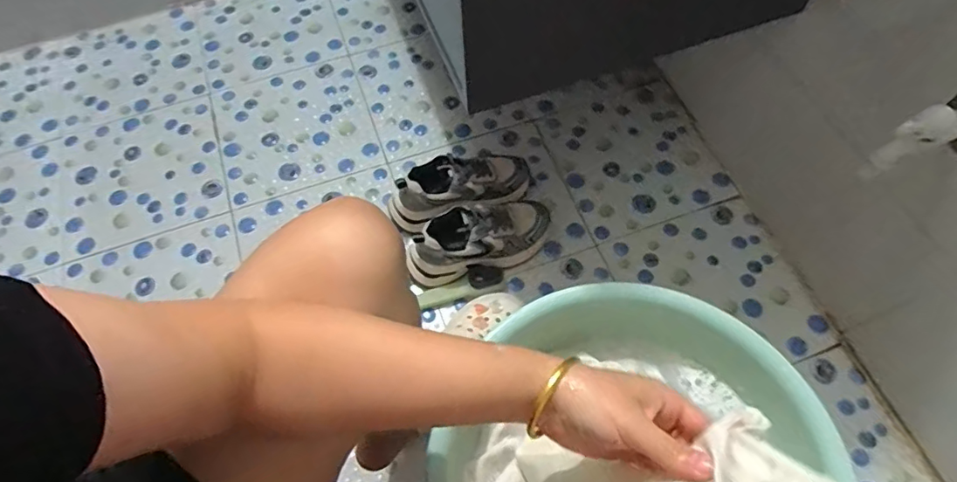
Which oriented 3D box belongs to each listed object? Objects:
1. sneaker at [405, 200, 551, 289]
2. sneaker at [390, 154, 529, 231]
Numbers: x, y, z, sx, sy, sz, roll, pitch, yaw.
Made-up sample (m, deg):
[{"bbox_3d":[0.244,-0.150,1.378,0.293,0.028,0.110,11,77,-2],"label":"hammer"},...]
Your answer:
[{"bbox_3d":[0.005,0.000,0.882,0.243,0.110,0.089,-14,64,-5],"label":"sneaker"},{"bbox_3d":[-0.031,-0.093,0.925,0.255,0.109,0.091,-16,64,-6],"label":"sneaker"}]

